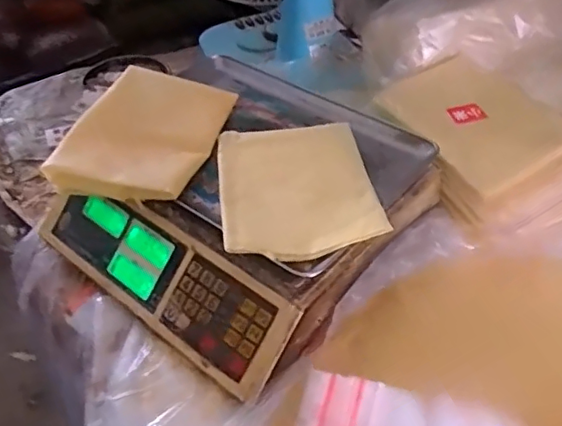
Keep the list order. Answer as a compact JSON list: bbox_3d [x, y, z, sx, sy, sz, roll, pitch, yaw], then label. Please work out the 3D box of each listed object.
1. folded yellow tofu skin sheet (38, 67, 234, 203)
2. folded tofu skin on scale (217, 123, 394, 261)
[{"bbox_3d":[-0.146,-0.090,0.616,0.142,0.028,0.190,10,47,8],"label":"folded yellow tofu skin sheet"},{"bbox_3d":[0.014,-0.032,0.565,0.146,0.029,0.191,-4,46,-5],"label":"folded tofu skin on scale"}]

